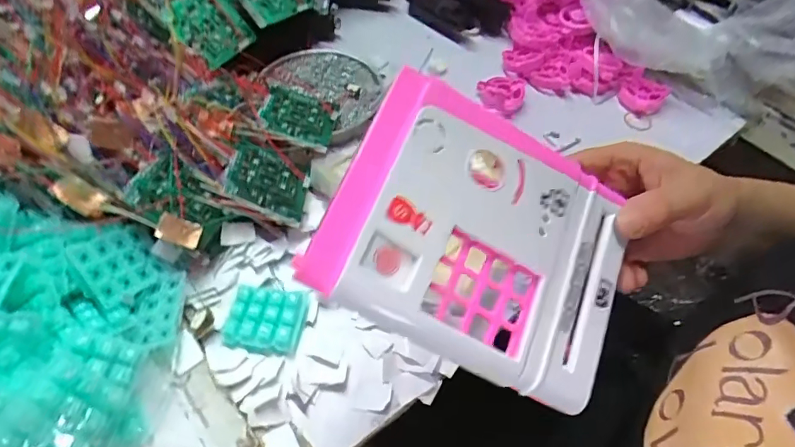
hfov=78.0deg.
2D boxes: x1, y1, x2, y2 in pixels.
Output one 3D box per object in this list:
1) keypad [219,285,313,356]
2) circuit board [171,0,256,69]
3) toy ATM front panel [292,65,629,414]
[{"bbox_3d":[-0.100,0.072,0.380,0.057,0.012,0.049,8,55,1],"label":"keypad"},{"bbox_3d":[-0.191,-0.200,0.498,0.069,0.014,0.070,-45,109,-26],"label":"circuit board"},{"bbox_3d":[0.045,0.007,0.257,0.156,0.026,0.131,29,70,-10],"label":"toy ATM front panel"}]

